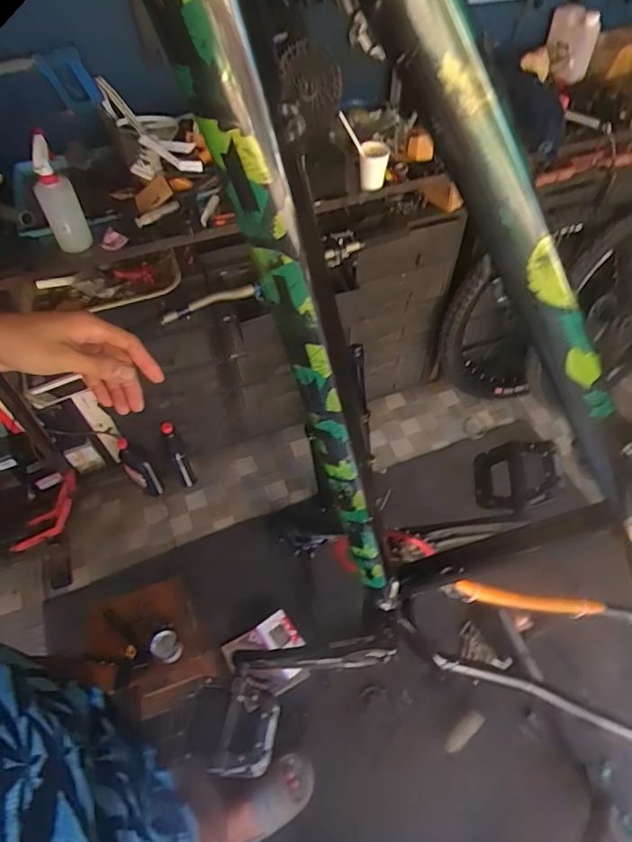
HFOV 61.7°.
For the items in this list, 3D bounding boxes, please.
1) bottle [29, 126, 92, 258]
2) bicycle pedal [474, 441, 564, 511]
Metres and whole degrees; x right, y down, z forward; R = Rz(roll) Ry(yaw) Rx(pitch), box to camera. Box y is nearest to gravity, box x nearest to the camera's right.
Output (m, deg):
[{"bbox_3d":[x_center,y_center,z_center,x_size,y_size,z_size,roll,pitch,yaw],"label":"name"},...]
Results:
[{"bbox_3d":[-0.536,-0.464,1.094,0.074,0.240,0.070,-13,47,-7],"label":"bottle"},{"bbox_3d":[0.262,0.070,0.691,0.106,0.018,0.105,-19,44,31],"label":"bicycle pedal"}]

